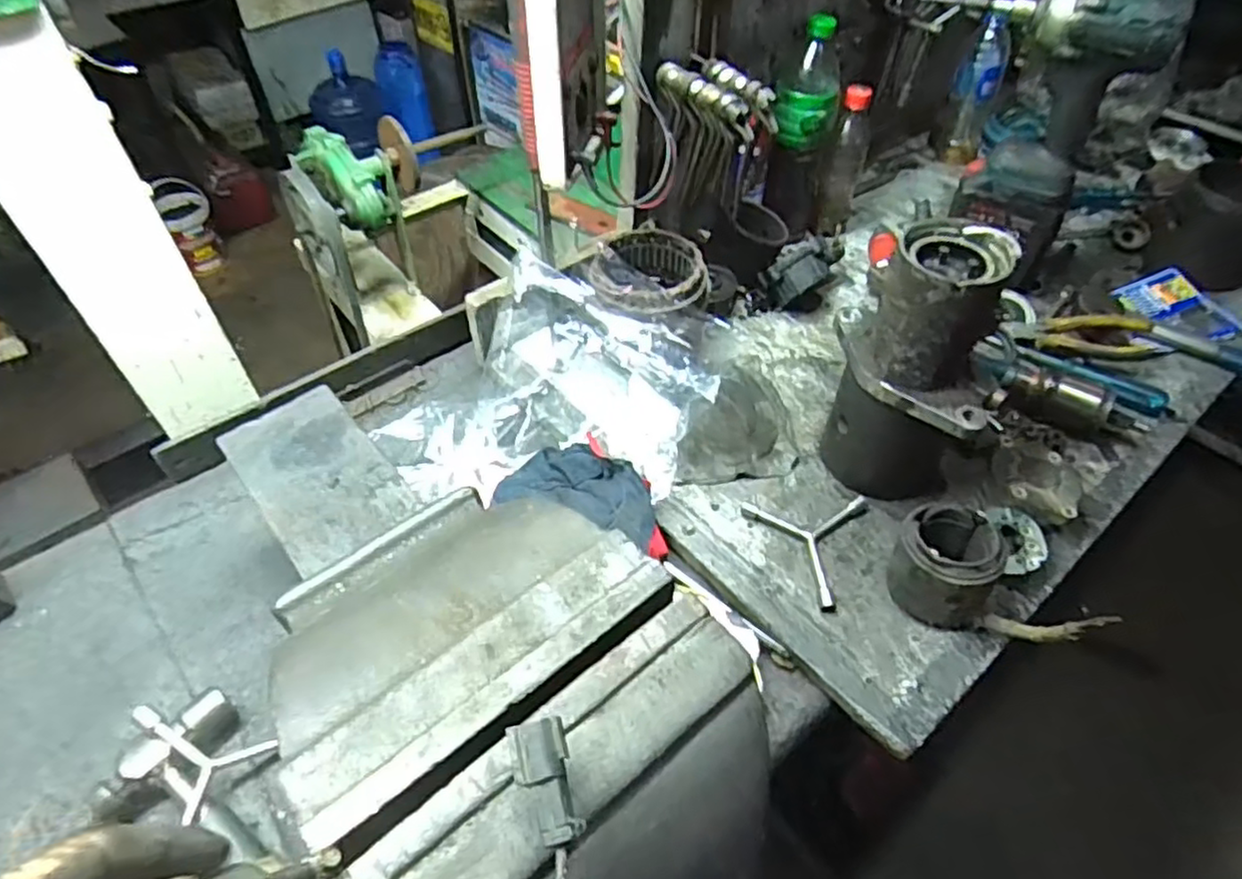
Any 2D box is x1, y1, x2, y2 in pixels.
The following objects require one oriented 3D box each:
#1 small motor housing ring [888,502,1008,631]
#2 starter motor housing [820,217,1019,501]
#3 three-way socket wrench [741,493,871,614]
[{"bbox_3d":[0.274,0.107,0.596,0.080,0.085,0.076,0,49,0],"label":"small motor housing ring"},{"bbox_3d":[0.258,-0.057,0.623,0.144,0.251,0.115,22,52,18],"label":"starter motor housing"},{"bbox_3d":[0.192,0.088,0.660,0.106,0.012,0.128,-20,52,-18],"label":"three-way socket wrench"}]

